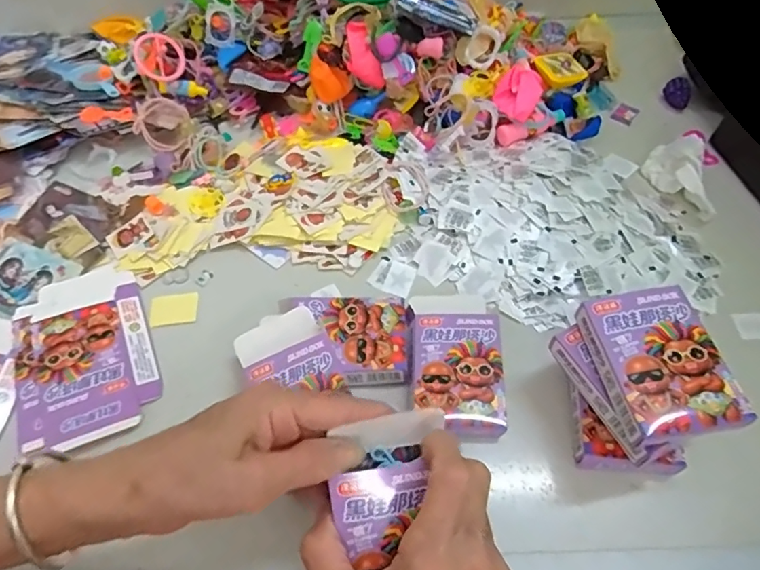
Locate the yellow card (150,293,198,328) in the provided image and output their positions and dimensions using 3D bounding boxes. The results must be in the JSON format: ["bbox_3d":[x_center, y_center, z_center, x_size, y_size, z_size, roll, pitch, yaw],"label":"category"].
[{"bbox_3d":[-0.177,0.021,0.443,0.039,0.004,0.029,-7,59,-3],"label":"yellow card"}]

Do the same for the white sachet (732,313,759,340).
[{"bbox_3d":[0.303,0.032,0.414,0.032,0.004,0.024,-2,59,0],"label":"white sachet"}]

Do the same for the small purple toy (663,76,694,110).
[{"bbox_3d":[0.321,-0.206,0.556,0.029,0.023,0.021,32,65,18],"label":"small purple toy"}]

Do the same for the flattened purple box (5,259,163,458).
[{"bbox_3d":[-0.239,0.052,0.414,0.103,0.013,0.157,-20,61,-10],"label":"flattened purple box"}]

